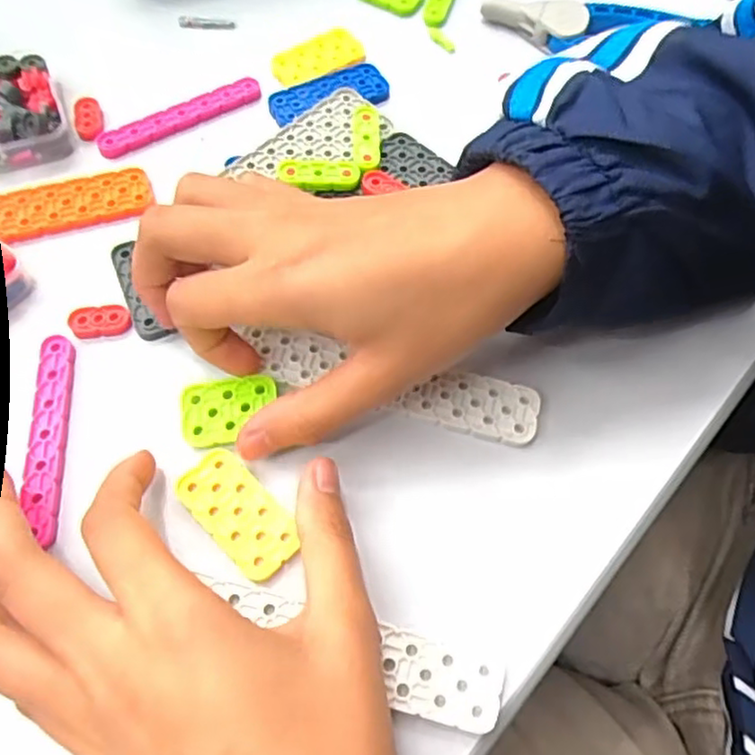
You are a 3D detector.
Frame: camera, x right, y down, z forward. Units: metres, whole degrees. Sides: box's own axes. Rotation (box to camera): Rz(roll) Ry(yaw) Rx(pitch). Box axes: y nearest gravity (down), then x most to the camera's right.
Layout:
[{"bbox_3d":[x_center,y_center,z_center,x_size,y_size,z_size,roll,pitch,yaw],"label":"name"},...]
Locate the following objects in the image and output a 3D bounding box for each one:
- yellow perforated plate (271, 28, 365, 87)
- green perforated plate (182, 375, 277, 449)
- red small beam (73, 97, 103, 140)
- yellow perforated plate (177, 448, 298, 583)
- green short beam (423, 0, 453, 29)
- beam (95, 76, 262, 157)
[{"bbox_3d":[-0.033,-0.172,0.359,0.050,0.005,0.025,-27,67,-16],"label":"yellow perforated plate"},{"bbox_3d":[-0.058,0.012,0.263,0.036,0.007,0.025,-8,63,-7],"label":"green perforated plate"},{"bbox_3d":[-0.143,-0.128,0.333,0.013,0.005,0.024,-13,64,-10],"label":"red small beam"},{"bbox_3d":[-0.051,0.049,0.247,0.024,0.004,0.050,-39,71,-20],"label":"yellow perforated plate"},{"bbox_3d":[0.036,-0.215,0.386,0.013,0.007,0.035,13,62,4],"label":"green short beam"},{"bbox_3d":[-0.098,-0.131,0.337,0.085,0.005,0.014,-30,68,-17],"label":"beam"}]

